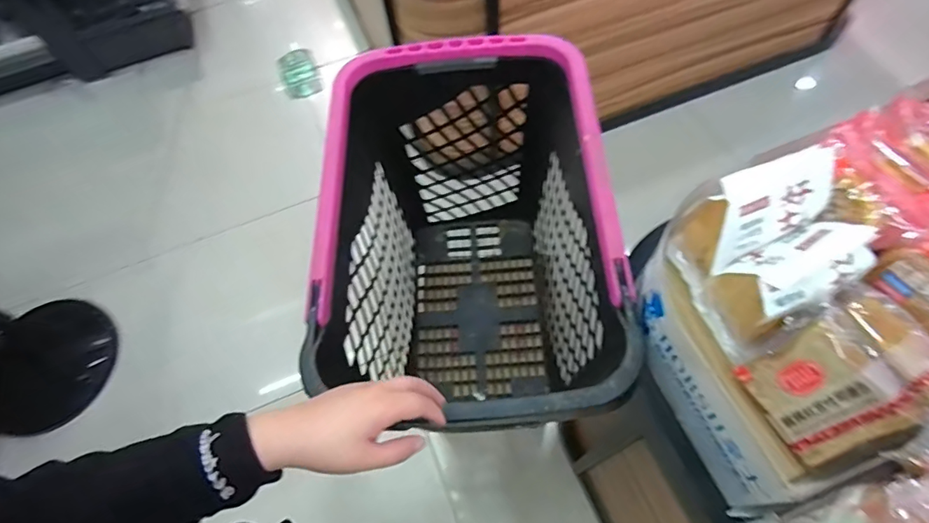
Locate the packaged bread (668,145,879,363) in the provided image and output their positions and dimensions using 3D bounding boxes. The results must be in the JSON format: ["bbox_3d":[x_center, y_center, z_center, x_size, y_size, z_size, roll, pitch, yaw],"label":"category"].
[{"bbox_3d":[0.307,-0.007,0.490,0.116,0.144,0.143,-21,62,-8],"label":"packaged bread"}]

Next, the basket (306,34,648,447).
[{"bbox_3d":[0.013,0.022,0.833,0.370,0.481,0.560,-4,61,2],"label":"basket"}]

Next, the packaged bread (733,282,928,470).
[{"bbox_3d":[0.349,0.106,0.453,0.121,0.088,0.109,-27,63,-11],"label":"packaged bread"}]

